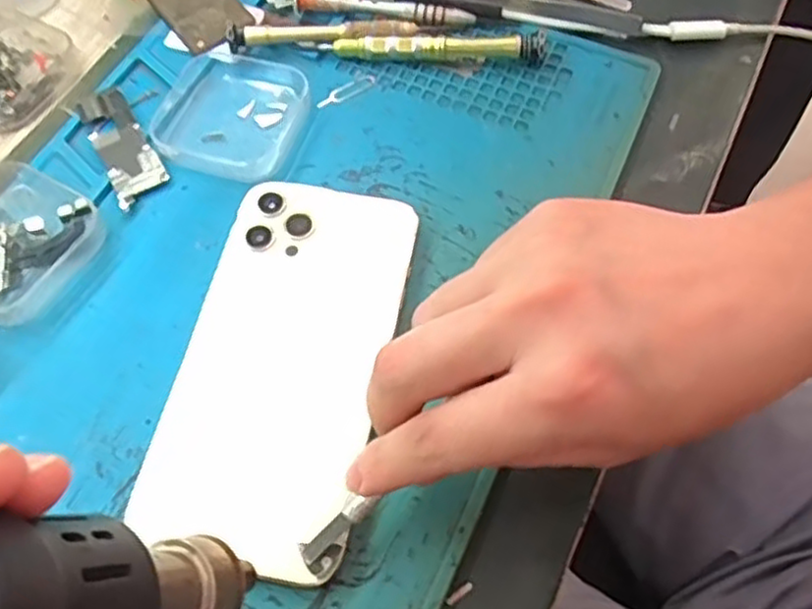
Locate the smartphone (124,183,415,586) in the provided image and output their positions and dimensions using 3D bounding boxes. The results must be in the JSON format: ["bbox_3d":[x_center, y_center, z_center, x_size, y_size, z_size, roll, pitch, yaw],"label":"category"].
[{"bbox_3d":[-0.047,0.019,0.280,0.077,0.008,0.155,11,63,6],"label":"smartphone"}]

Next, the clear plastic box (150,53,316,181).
[{"bbox_3d":[-0.084,-0.091,0.340,0.068,0.014,0.070,16,63,9],"label":"clear plastic box"}]

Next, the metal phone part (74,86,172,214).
[{"bbox_3d":[-0.133,-0.074,0.336,0.024,0.005,0.067,-28,65,-14],"label":"metal phone part"}]

